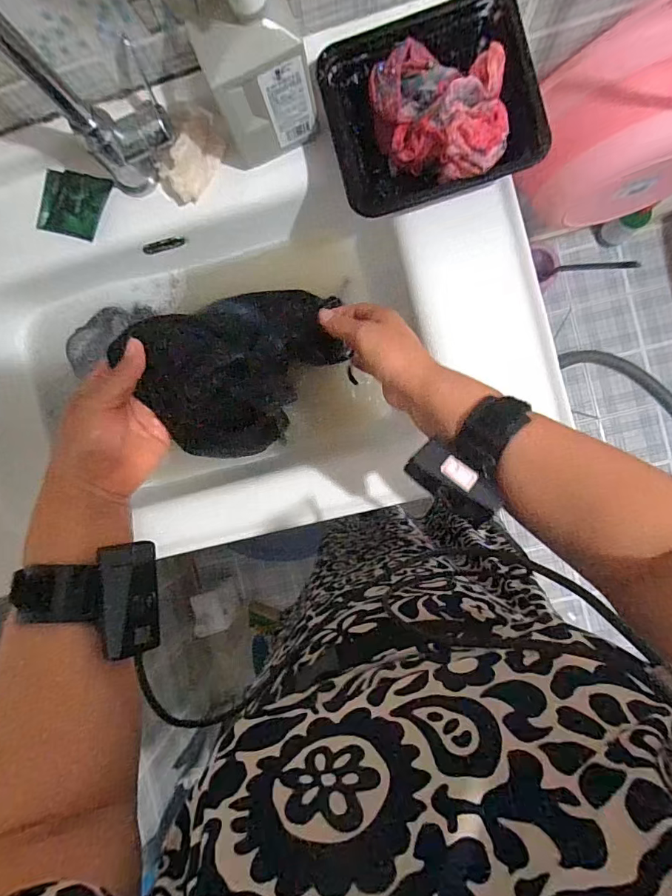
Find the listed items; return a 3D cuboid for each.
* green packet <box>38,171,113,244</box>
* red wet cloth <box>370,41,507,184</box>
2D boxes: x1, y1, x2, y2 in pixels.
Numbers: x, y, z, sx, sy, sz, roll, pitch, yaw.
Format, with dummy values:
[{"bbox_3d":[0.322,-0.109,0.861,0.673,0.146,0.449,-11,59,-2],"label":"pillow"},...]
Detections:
[{"bbox_3d":[-0.298,-0.275,0.523,0.074,0.014,0.069,14,92,5],"label":"green packet"},{"bbox_3d":[0.094,-0.315,0.427,0.136,0.058,0.111,13,92,5],"label":"red wet cloth"}]

